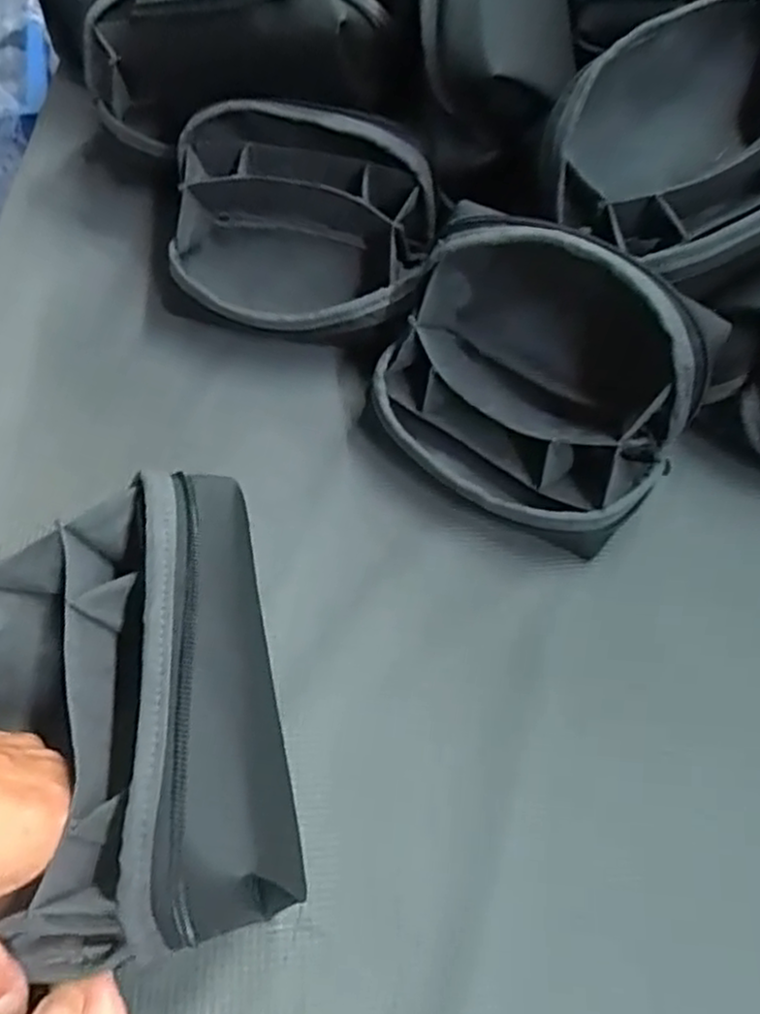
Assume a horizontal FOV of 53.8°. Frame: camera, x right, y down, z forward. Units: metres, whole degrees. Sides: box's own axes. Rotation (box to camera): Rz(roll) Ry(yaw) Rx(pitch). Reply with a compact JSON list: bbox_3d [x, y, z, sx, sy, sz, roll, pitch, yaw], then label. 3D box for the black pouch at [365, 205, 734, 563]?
[{"bbox_3d":[0.075,-0.078,0.397,0.119,0.116,0.174,-35,64,-26],"label":"black pouch"}]

